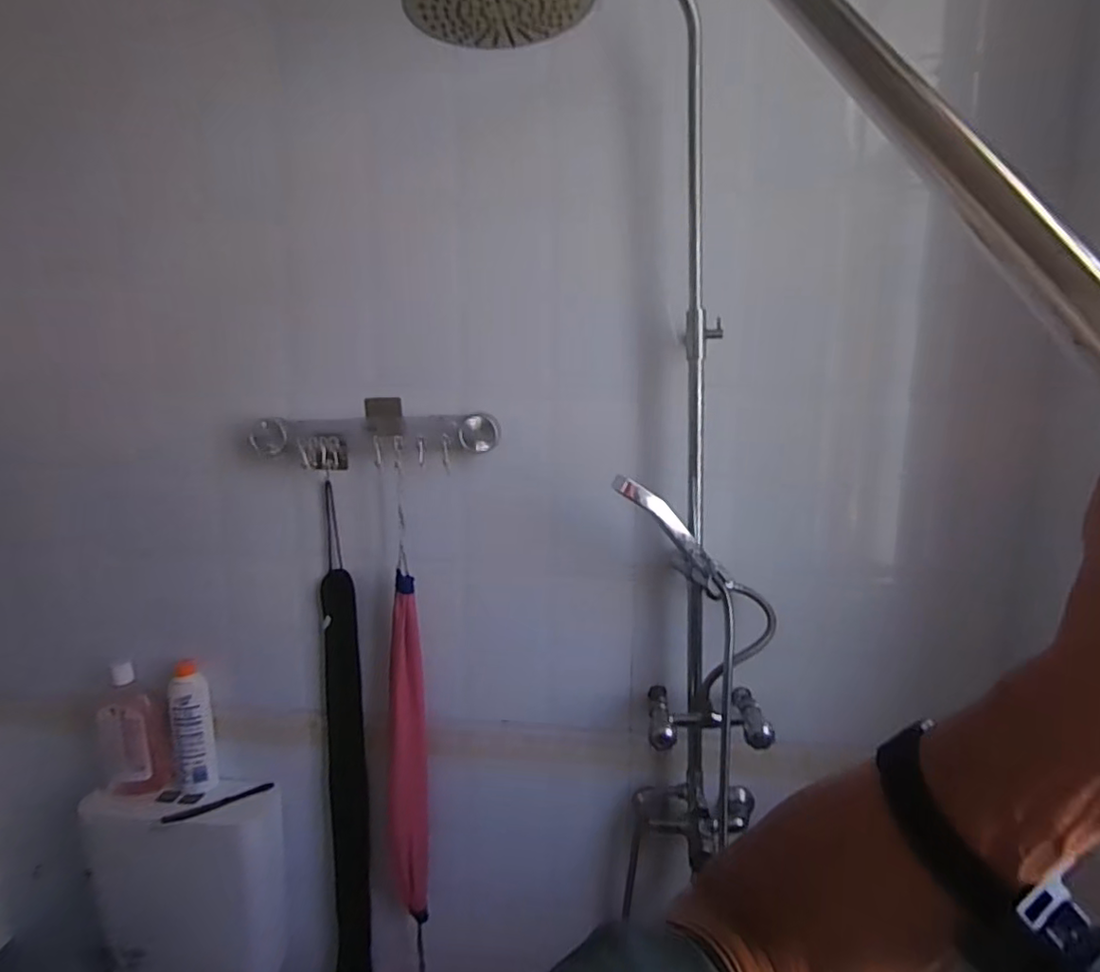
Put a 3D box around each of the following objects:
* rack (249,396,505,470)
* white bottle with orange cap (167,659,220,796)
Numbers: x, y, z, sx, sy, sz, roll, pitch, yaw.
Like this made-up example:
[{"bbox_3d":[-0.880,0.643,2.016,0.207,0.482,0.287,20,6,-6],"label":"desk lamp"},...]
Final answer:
[{"bbox_3d":[-0.290,-0.081,0.998,0.411,0.099,0.064,1,10,4],"label":"rack"},{"bbox_3d":[-0.655,0.444,1.105,0.067,0.231,0.058,-6,12,-31],"label":"white bottle with orange cap"}]

